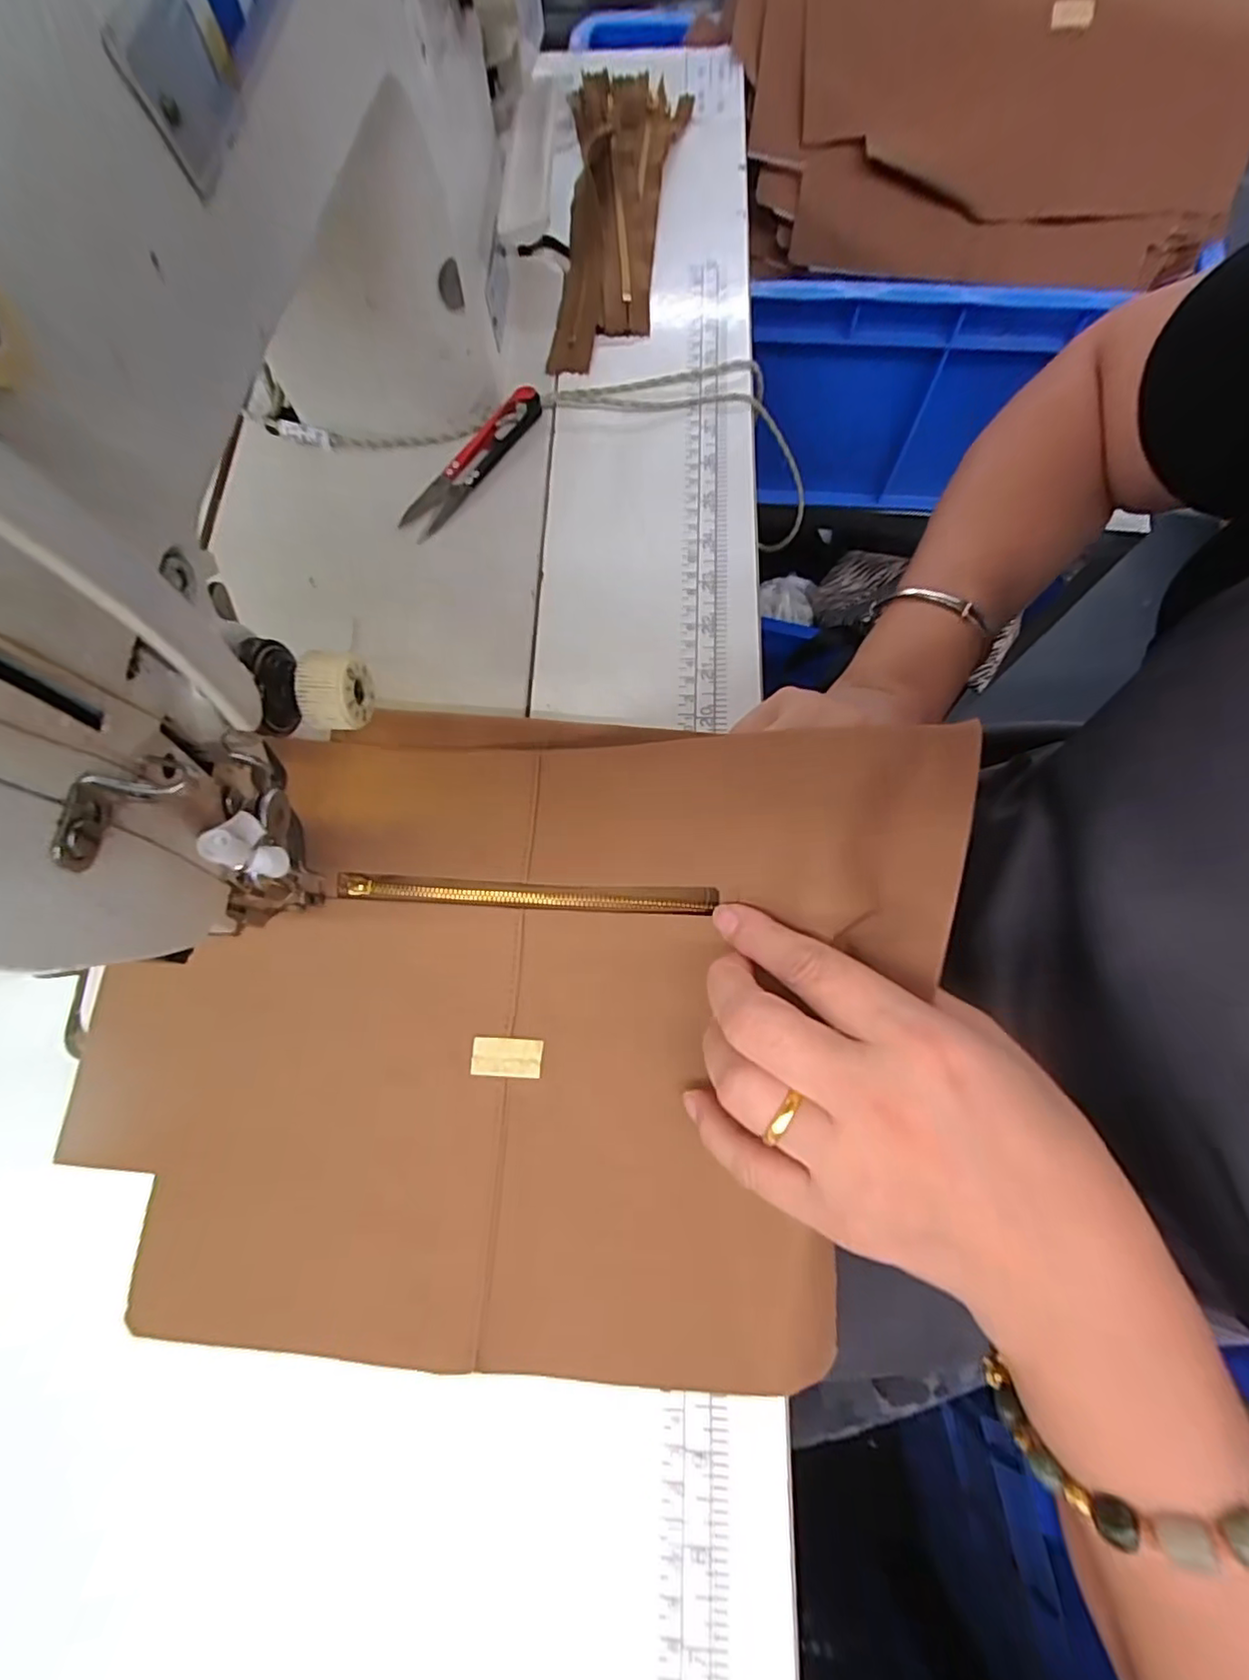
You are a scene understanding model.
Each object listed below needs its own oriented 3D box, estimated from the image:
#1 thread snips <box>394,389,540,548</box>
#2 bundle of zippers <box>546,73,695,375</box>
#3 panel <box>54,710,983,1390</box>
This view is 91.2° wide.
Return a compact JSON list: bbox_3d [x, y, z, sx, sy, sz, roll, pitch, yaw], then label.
[{"bbox_3d":[-0.083,-0.205,0.329,0.026,0.013,0.102,33,77,10],"label":"thread snips"},{"bbox_3d":[-0.002,-0.395,0.382,0.072,0.024,0.244,2,74,2],"label":"bundle of zippers"},{"bbox_3d":[-0.046,0.062,0.230,0.316,0.060,0.247,5,74,3],"label":"panel"}]

